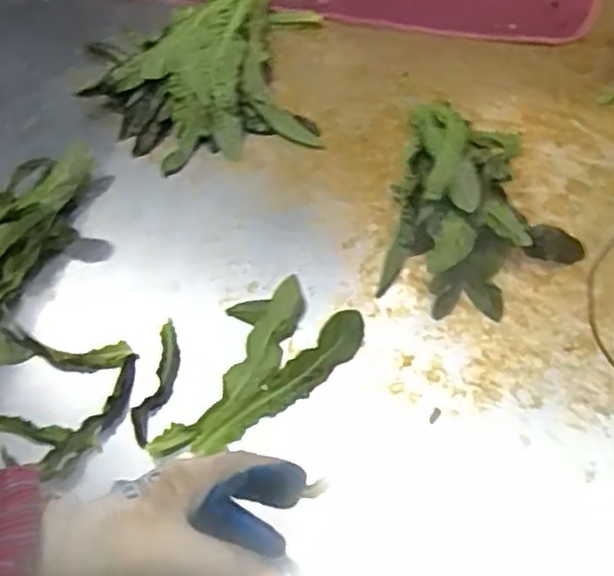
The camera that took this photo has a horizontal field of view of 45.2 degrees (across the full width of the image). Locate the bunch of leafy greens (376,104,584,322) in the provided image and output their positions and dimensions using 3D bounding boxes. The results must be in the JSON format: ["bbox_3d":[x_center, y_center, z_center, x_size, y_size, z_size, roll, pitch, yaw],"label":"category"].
[{"bbox_3d":[0.163,-0.079,0.664,0.168,0.068,0.214,11,62,9],"label":"bunch of leafy greens"}]

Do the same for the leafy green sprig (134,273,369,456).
[{"bbox_3d":[-0.057,0.058,0.617,0.200,0.023,0.111,-35,63,-14],"label":"leafy green sprig"}]

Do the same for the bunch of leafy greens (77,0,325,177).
[{"bbox_3d":[-0.111,-0.231,0.788,0.248,0.048,0.227,-8,59,1],"label":"bunch of leafy greens"}]

